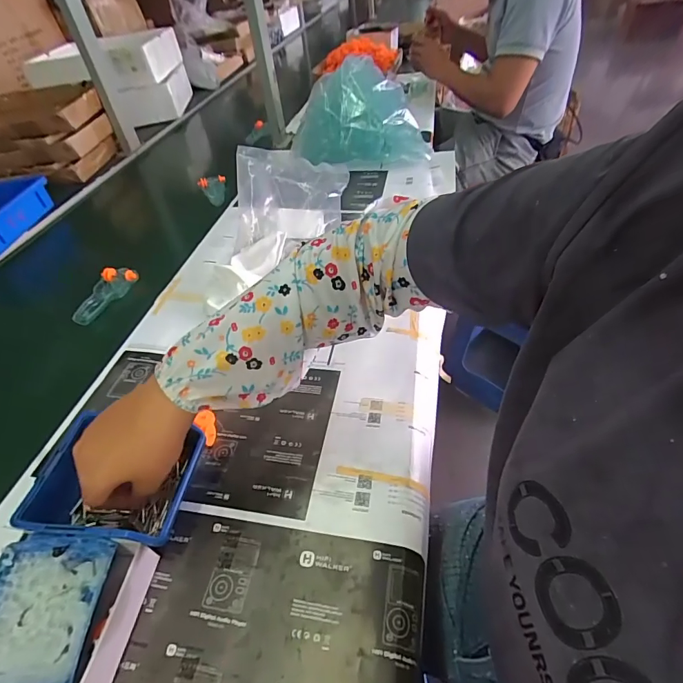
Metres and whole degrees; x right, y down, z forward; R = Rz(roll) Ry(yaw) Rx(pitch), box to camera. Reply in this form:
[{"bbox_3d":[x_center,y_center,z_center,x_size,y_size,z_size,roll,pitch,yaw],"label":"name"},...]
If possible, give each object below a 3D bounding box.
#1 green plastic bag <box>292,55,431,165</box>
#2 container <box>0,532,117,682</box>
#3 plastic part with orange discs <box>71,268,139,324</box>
[{"bbox_3d":[0.038,-0.467,0.866,0.288,0.172,0.125,4,45,12],"label":"green plastic bag"},{"bbox_3d":[-0.225,0.203,0.308,0.081,0.039,0.099,-5,44,3],"label":"container"},{"bbox_3d":[-0.378,-0.079,0.653,0.059,0.016,0.128,5,46,13],"label":"plastic part with orange discs"}]

